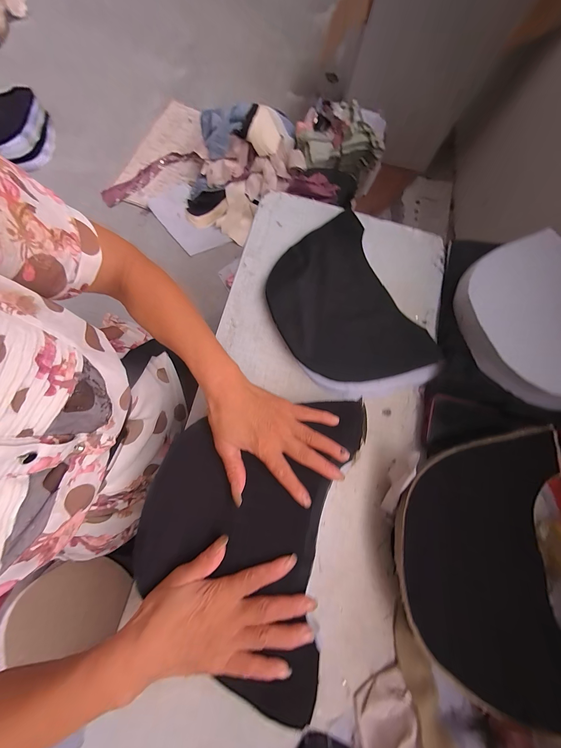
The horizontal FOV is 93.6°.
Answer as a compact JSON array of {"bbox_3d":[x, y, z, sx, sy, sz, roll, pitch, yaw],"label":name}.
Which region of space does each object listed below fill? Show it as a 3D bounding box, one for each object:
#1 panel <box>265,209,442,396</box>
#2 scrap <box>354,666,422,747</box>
[{"bbox_3d":[0.094,-0.091,0.398,0.195,0.033,0.283,-29,78,-8],"label":"panel"},{"bbox_3d":[0.113,0.406,0.281,0.069,0.028,0.130,-2,75,-2],"label":"scrap"}]

